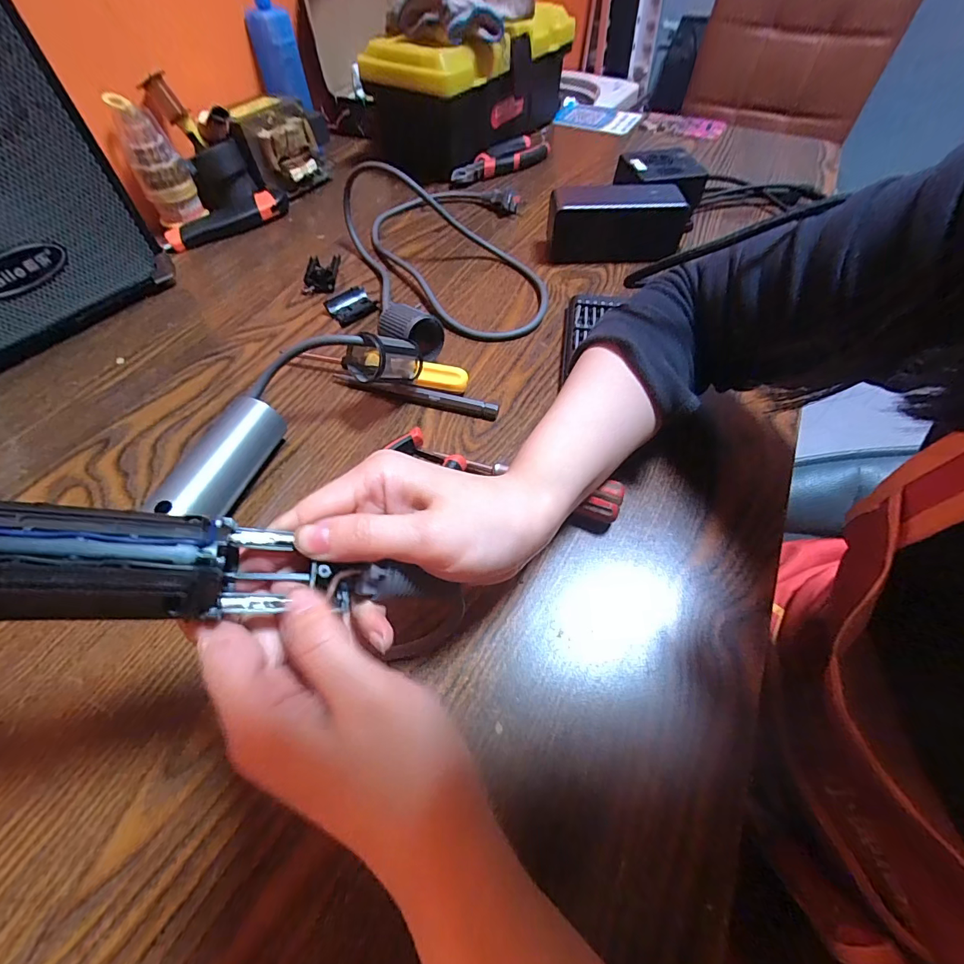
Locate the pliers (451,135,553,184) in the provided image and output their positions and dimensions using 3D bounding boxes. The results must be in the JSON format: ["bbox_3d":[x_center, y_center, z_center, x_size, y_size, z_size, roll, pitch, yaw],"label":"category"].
[{"bbox_3d":[0.028,-0.417,0.574,0.151,0.030,0.043,-36,62,-23],"label":"pliers"}]

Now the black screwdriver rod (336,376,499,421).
[{"bbox_3d":[-0.052,-0.069,0.346,0.132,0.012,0.012,13,55,9],"label":"black screwdriver rod"}]

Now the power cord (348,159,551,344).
[{"bbox_3d":[-0.044,-0.263,0.450,0.198,0.077,0.291,-6,55,-5],"label":"power cord"}]

